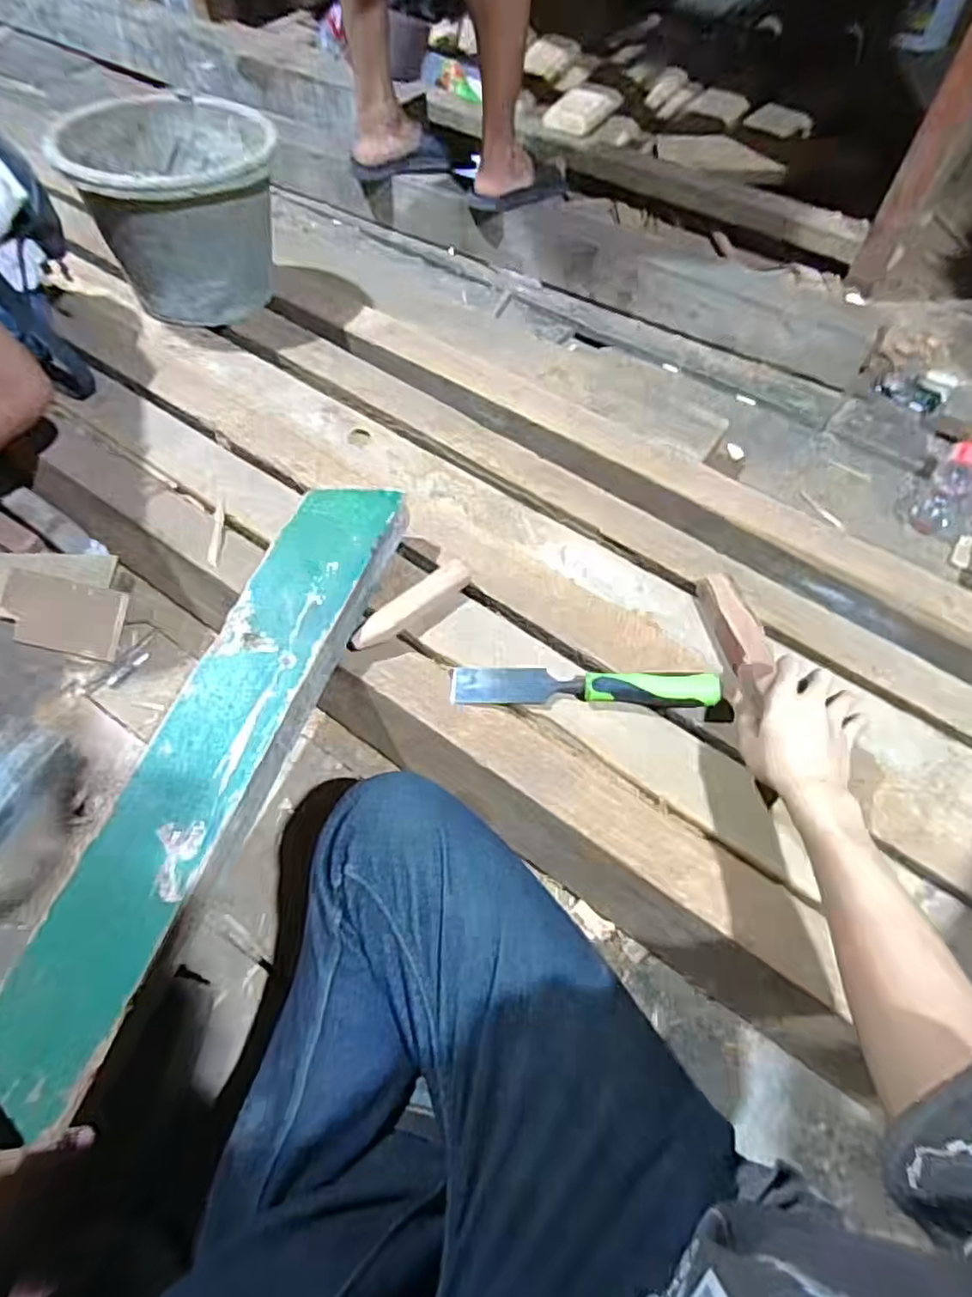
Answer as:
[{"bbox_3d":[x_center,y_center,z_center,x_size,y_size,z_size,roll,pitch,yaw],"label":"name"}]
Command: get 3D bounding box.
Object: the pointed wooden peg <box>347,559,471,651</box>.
[{"bbox_3d":[-0.080,-0.044,0.691,0.153,0.022,0.031,-36,67,-22],"label":"pointed wooden peg"}]

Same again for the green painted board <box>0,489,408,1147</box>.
[{"bbox_3d":[-0.234,0.083,0.588,0.106,0.043,0.576,19,64,8],"label":"green painted board"}]

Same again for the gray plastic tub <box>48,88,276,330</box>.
[{"bbox_3d":[-0.425,-0.617,0.948,0.250,0.216,0.233,-12,61,-10],"label":"gray plastic tub"}]

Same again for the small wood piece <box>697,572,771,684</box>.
[{"bbox_3d":[0.266,-0.023,0.696,0.038,0.027,0.133,-10,57,-9],"label":"small wood piece"}]

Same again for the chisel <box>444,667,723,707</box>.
[{"bbox_3d":[0.094,0.033,0.641,0.251,0.038,0.040,4,59,-1],"label":"chisel"}]

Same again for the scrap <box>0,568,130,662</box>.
[{"bbox_3d":[-0.508,-0.040,0.789,0.143,0.006,0.087,12,69,-5],"label":"scrap"}]

